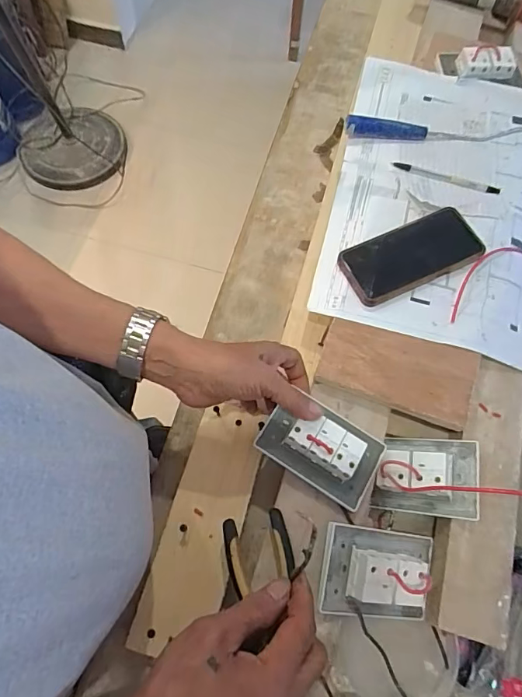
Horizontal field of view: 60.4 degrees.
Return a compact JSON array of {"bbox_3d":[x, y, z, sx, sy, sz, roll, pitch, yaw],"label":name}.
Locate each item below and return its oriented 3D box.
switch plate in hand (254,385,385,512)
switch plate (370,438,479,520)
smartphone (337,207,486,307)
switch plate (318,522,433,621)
[{"bbox_3d":[0.061,0.098,0.452,0.120,0.040,0.077,28,70,9],"label":"switch plate in hand"},{"bbox_3d":[0.163,0.129,0.465,0.113,0.040,0.079,-1,67,25],"label":"switch plate"},{"bbox_3d":[0.178,-0.110,0.530,0.164,0.011,0.077,-23,70,-11],"label":"smartphone"},{"bbox_3d":[0.116,0.214,0.417,0.118,0.044,0.079,15,79,-18],"label":"switch plate"}]

